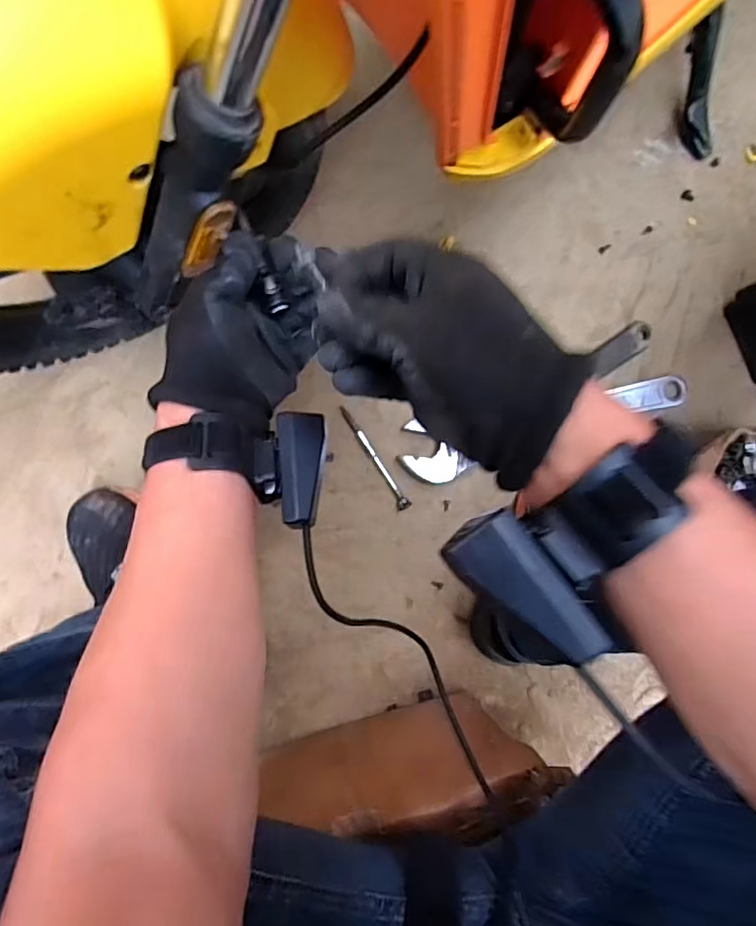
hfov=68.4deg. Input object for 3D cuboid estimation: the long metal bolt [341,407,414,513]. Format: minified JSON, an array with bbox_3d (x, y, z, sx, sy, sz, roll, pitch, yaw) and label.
[{"bbox_3d":[-0.006,-0.004,0.649,0.015,0.009,0.138,-35,91,-5],"label":"long metal bolt"}]

